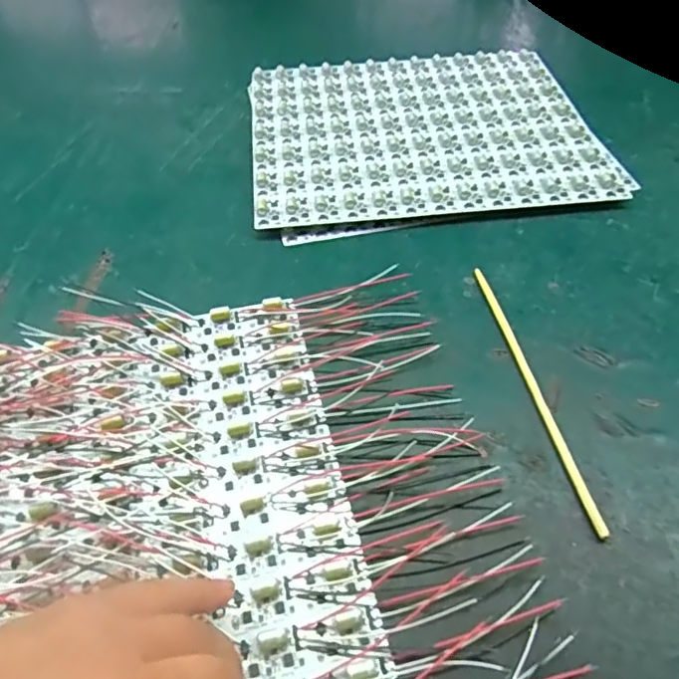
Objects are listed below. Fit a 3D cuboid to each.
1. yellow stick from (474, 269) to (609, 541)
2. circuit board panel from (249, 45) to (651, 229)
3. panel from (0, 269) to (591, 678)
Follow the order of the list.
[{"bbox_3d":[0.116,0.025,0.352,0.006,0.005,0.193,-7,49,-7],"label":"yellow stick"},{"bbox_3d":[0.070,-0.187,0.519,0.291,0.023,0.240,-5,51,-3],"label":"circuit board panel"},{"bbox_3d":[-0.097,0.097,0.297,0.357,0.019,0.296,-11,49,-9],"label":"panel"}]

